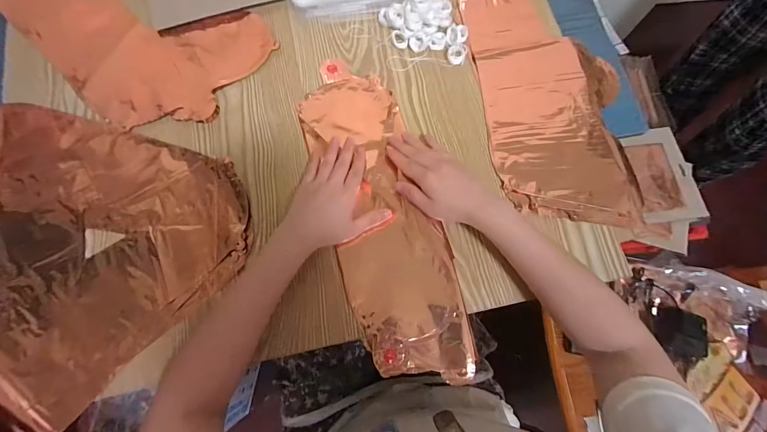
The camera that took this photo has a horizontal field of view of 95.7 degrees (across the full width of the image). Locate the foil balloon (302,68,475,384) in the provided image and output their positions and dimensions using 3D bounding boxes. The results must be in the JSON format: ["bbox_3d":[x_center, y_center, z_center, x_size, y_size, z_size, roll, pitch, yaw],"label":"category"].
[{"bbox_3d":[-0.005,-0.010,0.443,0.131,0.013,0.427,-16,76,-5],"label":"foil balloon"}]

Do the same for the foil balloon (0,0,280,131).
[{"bbox_3d":[-0.391,-0.273,0.500,0.425,0.009,0.221,30,76,7],"label":"foil balloon"}]

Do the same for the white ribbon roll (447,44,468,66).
[{"bbox_3d":[0.105,-0.233,0.501,0.027,0.008,0.031,15,74,3],"label":"white ribbon roll"}]

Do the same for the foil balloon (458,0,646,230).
[{"bbox_3d":[0.233,-0.188,0.490,0.200,0.010,0.412,-7,74,-3],"label":"foil balloon"}]

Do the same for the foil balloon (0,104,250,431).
[{"bbox_3d":[-0.387,0.014,0.417,0.371,0.013,0.348,39,77,10],"label":"foil balloon"}]

